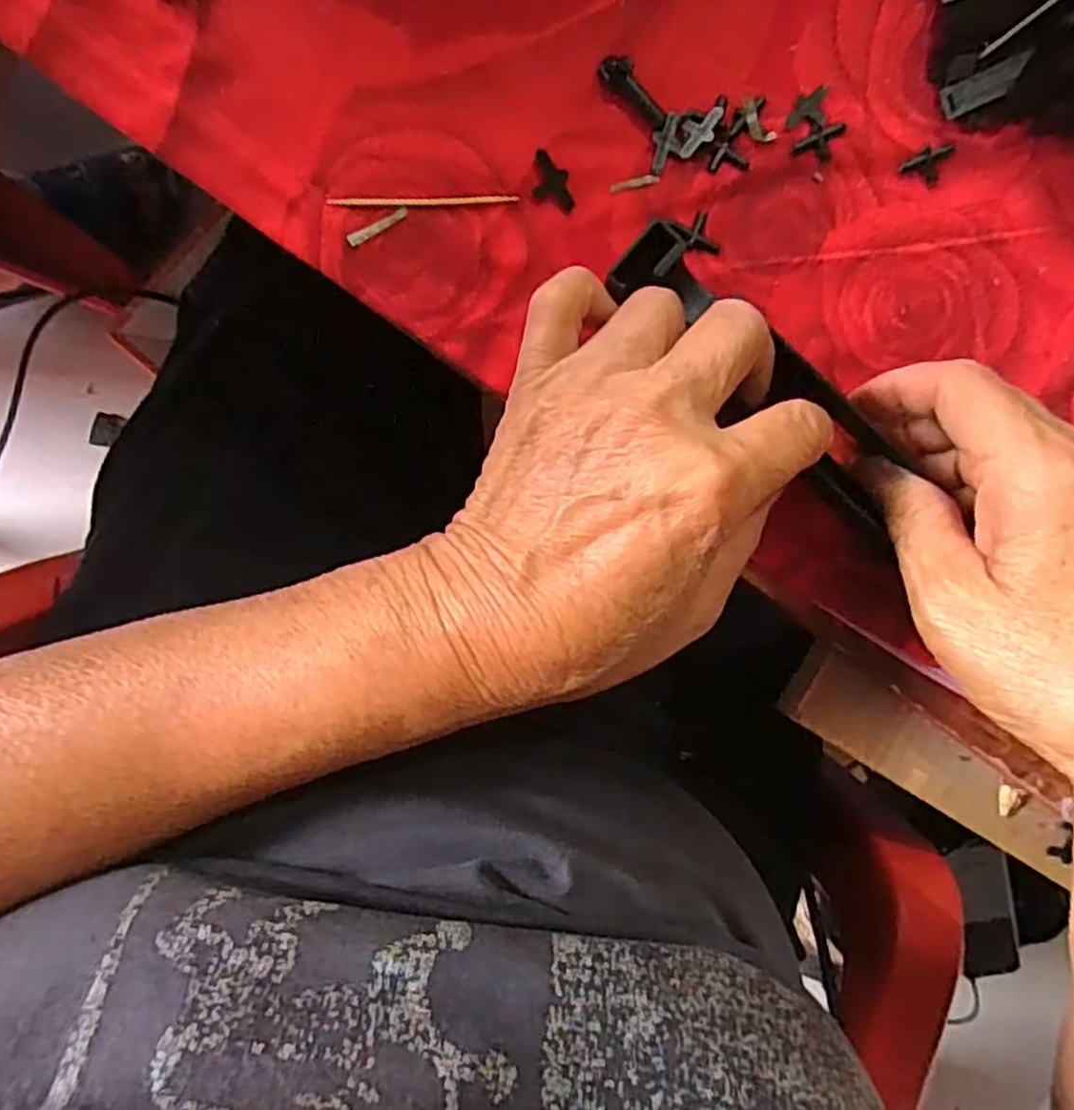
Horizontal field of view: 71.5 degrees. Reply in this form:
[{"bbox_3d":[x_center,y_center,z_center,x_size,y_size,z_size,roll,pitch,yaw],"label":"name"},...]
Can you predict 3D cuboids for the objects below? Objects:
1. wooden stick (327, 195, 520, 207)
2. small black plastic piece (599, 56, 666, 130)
[{"bbox_3d":[-0.038,-0.119,0.249,0.062,0.004,0.004,-3,96,-6],"label":"wooden stick"},{"bbox_3d":[0.033,-0.160,0.256,0.028,0.004,0.012,43,90,-9],"label":"small black plastic piece"}]

